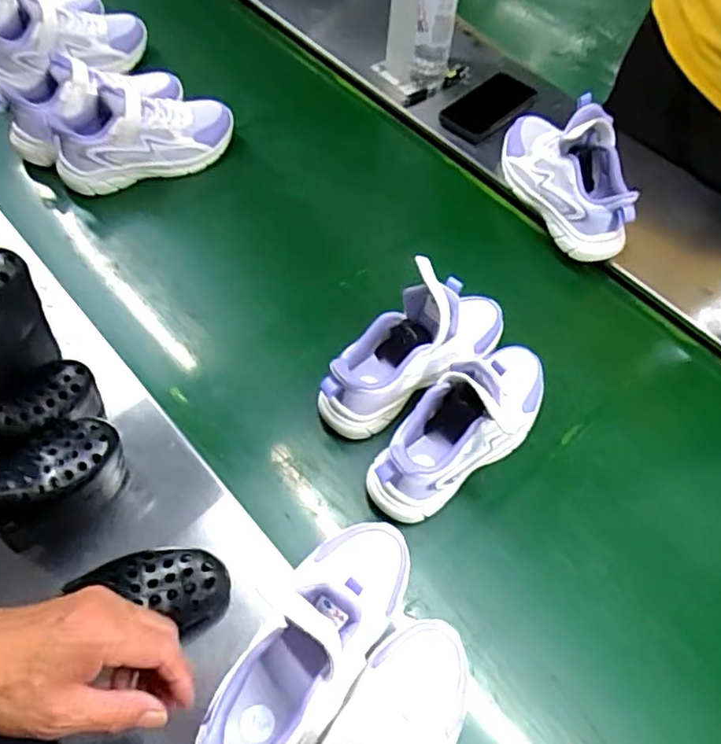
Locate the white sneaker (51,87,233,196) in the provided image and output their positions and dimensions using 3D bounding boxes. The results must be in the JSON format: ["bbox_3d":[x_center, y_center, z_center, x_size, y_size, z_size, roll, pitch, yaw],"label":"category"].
[{"bbox_3d":[-0.309,-0.348,0.873,0.253,0.109,0.090,-21,63,-16],"label":"white sneaker"}]

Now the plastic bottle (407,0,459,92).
[{"bbox_3d":[0.113,-0.526,0.887,0.055,0.238,0.076,11,59,2],"label":"plastic bottle"}]

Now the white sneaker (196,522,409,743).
[{"bbox_3d":[-0.040,0.223,0.500,0.084,0.105,0.245,29,61,12],"label":"white sneaker"}]

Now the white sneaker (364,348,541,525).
[{"bbox_3d":[0.116,0.052,0.650,0.244,0.131,0.085,-34,68,-22],"label":"white sneaker"}]

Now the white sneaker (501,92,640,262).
[{"bbox_3d":[0.268,-0.280,0.801,0.083,0.142,0.246,-13,61,-12],"label":"white sneaker"}]

